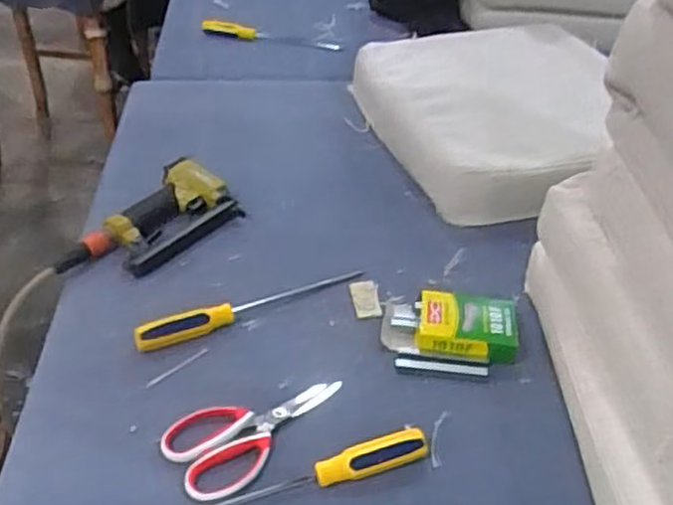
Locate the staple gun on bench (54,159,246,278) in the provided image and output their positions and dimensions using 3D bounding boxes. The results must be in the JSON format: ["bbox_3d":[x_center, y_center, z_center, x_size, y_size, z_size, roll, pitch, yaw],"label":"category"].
[{"bbox_3d":[-0.247,-0.037,0.945,0.126,0.046,0.236,29,46,27],"label":"staple gun on bench"}]

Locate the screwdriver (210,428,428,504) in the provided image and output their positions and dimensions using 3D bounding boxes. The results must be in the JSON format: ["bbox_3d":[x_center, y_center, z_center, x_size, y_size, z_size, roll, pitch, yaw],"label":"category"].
[{"bbox_3d":[-0.028,0.217,0.671,0.241,0.023,0.029,-12,42,-18],"label":"screwdriver"}]

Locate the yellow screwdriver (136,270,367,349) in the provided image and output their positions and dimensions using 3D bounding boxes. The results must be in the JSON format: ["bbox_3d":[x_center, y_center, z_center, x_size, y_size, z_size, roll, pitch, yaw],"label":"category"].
[{"bbox_3d":[-0.097,0.060,0.847,0.285,0.026,0.029,-17,44,-22],"label":"yellow screwdriver"}]

